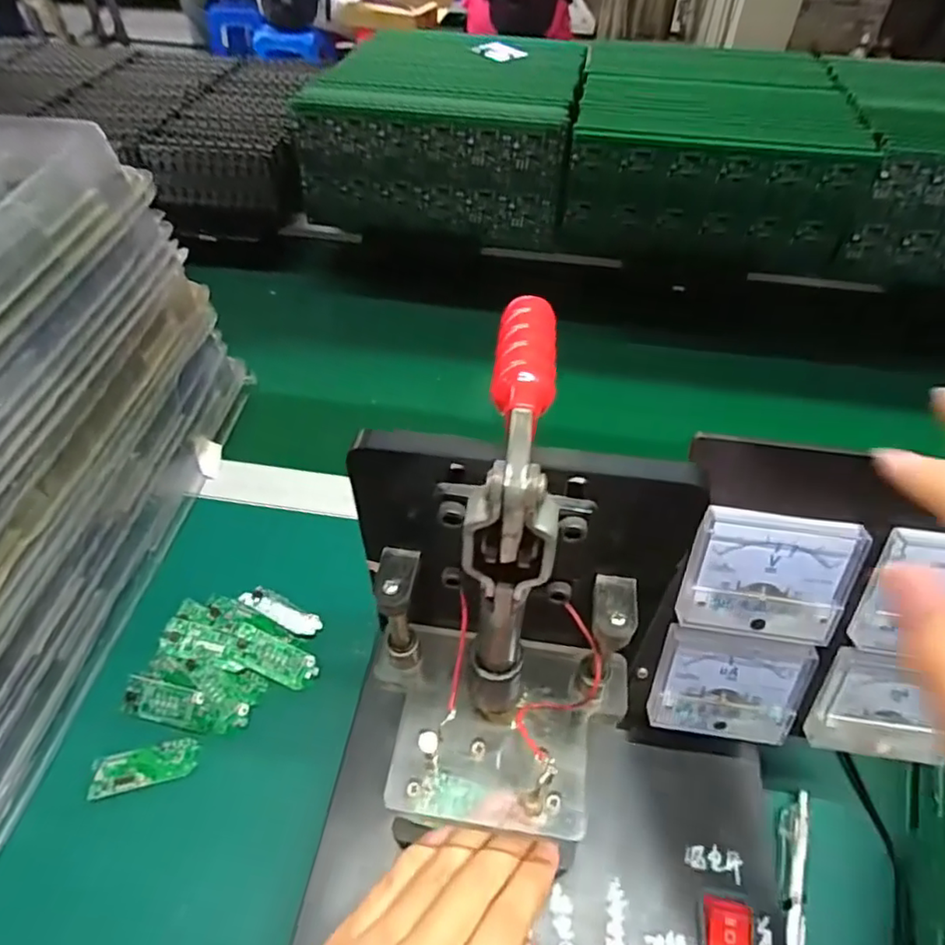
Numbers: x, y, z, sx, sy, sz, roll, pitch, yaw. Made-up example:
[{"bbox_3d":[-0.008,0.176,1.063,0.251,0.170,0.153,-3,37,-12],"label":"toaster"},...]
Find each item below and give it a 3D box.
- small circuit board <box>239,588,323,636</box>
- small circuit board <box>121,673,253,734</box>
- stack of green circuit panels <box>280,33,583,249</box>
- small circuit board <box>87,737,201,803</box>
[{"bbox_3d":[-0.134,0.097,0.426,0.061,0.010,0.018,21,51,17],"label":"small circuit board"},{"bbox_3d":[-0.181,0.146,0.379,0.077,0.009,0.021,9,49,7],"label":"small circuit board"},{"bbox_3d":[-0.027,-0.438,0.782,0.312,0.137,0.292,8,49,6],"label":"stack of green circuit panels"},{"bbox_3d":[-0.194,0.173,0.359,0.056,0.004,0.022,-11,49,-11],"label":"small circuit board"}]

